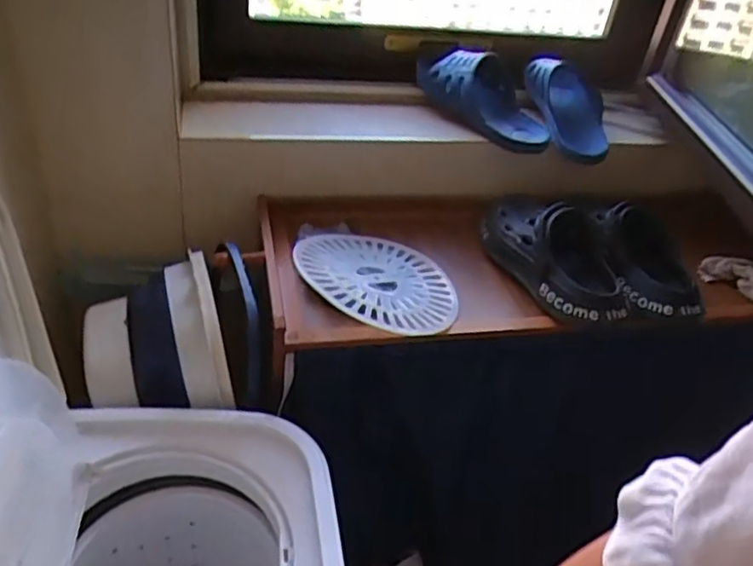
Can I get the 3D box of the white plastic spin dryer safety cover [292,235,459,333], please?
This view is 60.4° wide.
[{"bbox_3d":[0.000,-0.004,0.857,0.218,0.014,0.214,23,31,3],"label":"white plastic spin dryer safety cover"}]

